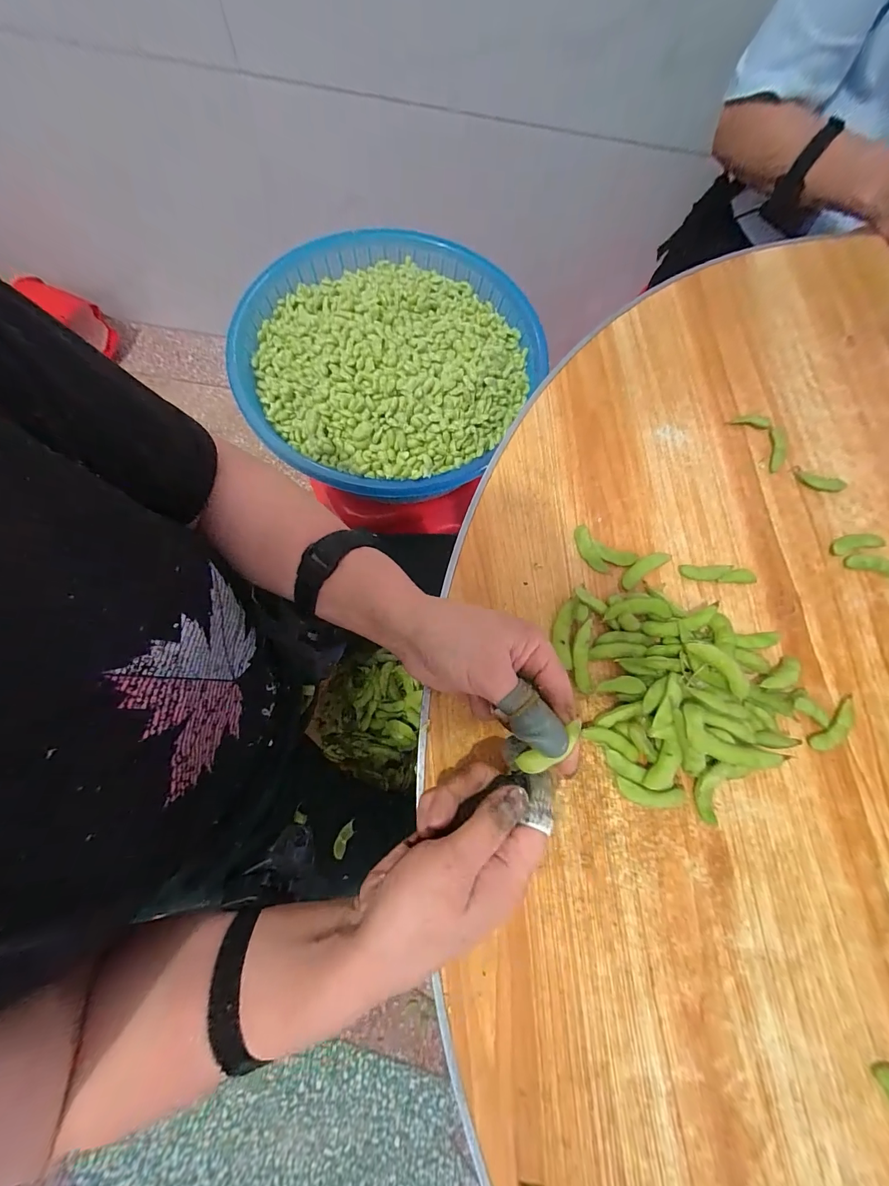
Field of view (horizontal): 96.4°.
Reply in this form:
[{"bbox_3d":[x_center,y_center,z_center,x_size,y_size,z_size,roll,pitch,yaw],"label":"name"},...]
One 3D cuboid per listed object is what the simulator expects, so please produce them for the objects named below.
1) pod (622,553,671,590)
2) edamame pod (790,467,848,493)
[{"bbox_3d":[0.167,-0.021,0.333,0.049,0.005,0.014,-33,79,-11],"label":"pod"},{"bbox_3d":[0.347,-0.103,0.368,0.053,0.009,0.014,14,74,0],"label":"edamame pod"}]

